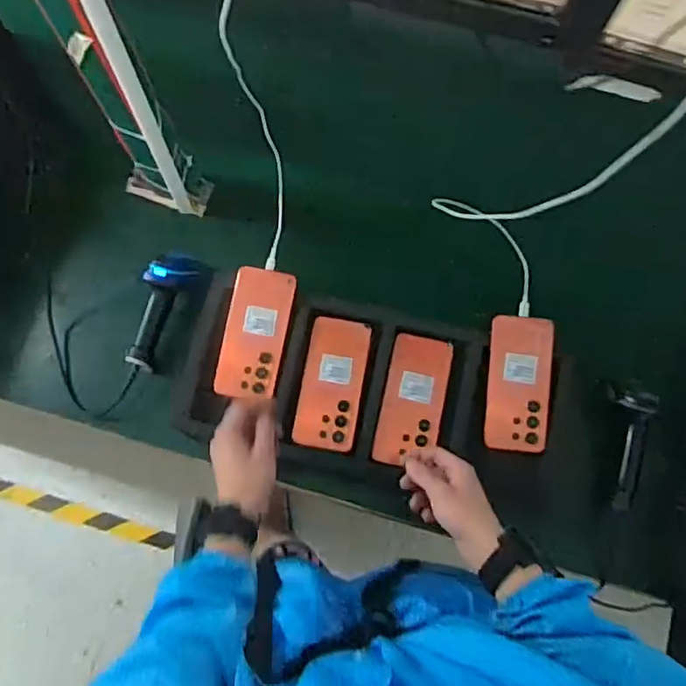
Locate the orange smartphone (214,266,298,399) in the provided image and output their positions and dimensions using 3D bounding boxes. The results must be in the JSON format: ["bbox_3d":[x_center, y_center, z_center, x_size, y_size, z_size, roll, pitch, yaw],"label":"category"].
[{"bbox_3d":[-0.113,-0.012,0.760,0.081,0.010,0.165,12,85,2],"label":"orange smartphone"}]

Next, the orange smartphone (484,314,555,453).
[{"bbox_3d":[0.224,0.051,0.747,0.077,0.009,0.168,5,85,8],"label":"orange smartphone"}]

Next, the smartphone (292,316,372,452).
[{"bbox_3d":[-0.013,0.052,0.763,0.079,0.012,0.167,9,76,1],"label":"smartphone"}]

